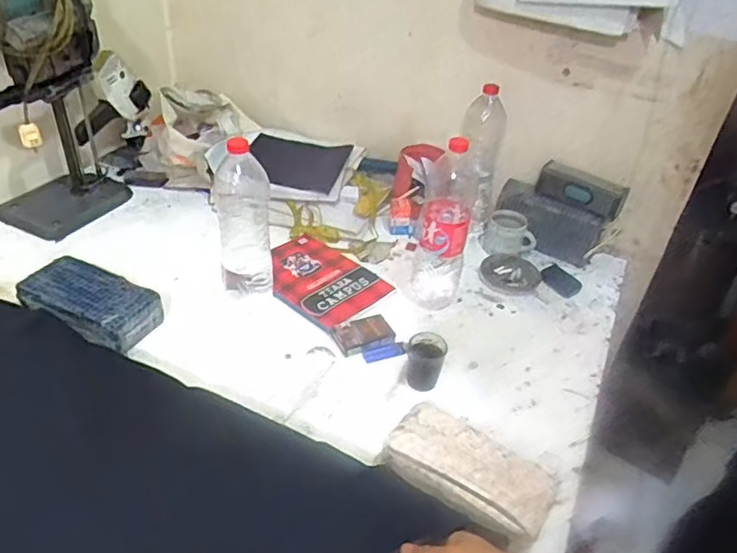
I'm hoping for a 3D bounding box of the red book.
[{"bbox_3d":[-0.093,-0.002,1.128,0.255,0.021,0.194,31,43,29],"label":"red book"}]

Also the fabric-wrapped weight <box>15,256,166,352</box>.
[{"bbox_3d":[-0.459,0.048,0.982,0.215,0.060,0.130,18,38,15],"label":"fabric-wrapped weight"}]

